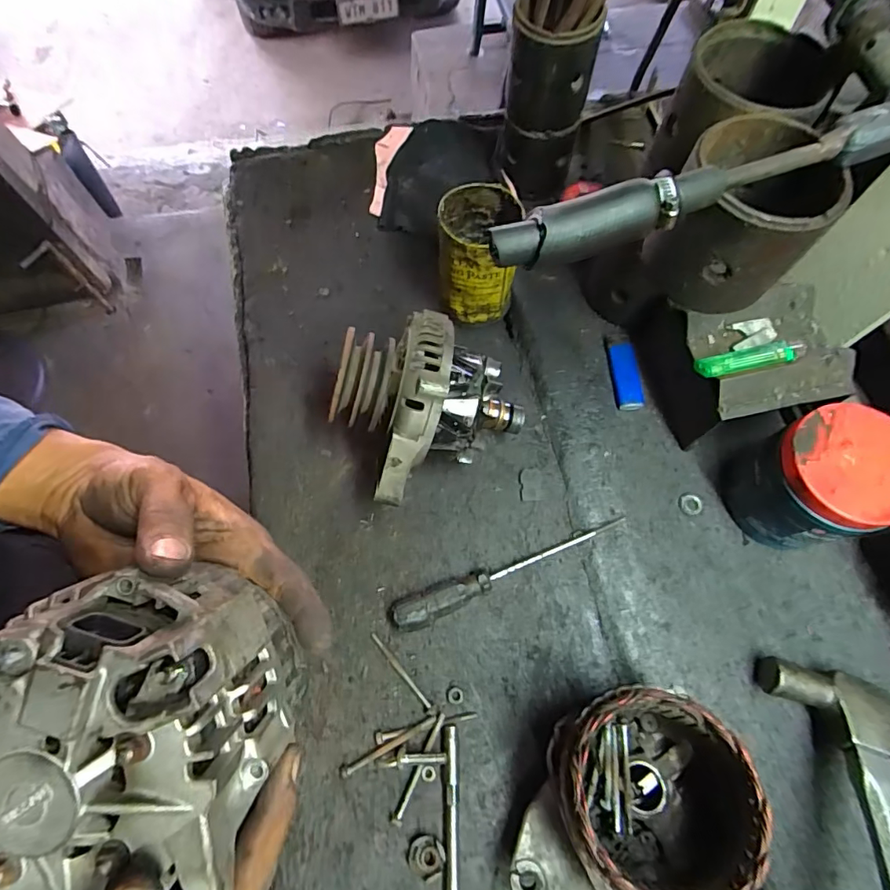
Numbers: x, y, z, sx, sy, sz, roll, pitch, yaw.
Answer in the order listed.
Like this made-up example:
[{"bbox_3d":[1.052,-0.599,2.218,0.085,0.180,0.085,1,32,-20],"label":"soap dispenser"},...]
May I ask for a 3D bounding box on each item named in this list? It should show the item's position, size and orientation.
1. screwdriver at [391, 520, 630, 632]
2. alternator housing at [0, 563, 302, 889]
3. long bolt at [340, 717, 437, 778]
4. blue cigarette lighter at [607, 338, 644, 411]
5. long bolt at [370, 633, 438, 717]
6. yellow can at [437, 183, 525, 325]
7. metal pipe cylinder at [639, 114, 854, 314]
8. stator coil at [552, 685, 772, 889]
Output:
[{"bbox_3d":[0.054,0.103,0.412,0.210,0.023,0.027,-22,72,-9],"label":"screwdriver"},{"bbox_3d":[-0.136,0.131,0.209,0.127,0.082,0.154,-11,93,-1],"label":"alternator housing"},{"bbox_3d":[-0.042,0.227,0.372,0.077,0.007,0.008,-25,71,-9],"label":"long bolt"},{"bbox_3d":[0.174,-0.070,0.480,0.026,0.008,0.077,-3,70,-3],"label":"blue cigarette lighter"},{"bbox_3d":[-0.035,0.181,0.391,0.009,0.008,0.076,-42,75,-14],"label":"long bolt"},{"bbox_3d":[0.031,-0.178,0.479,0.073,0.111,0.075,-3,70,-3],"label":"yellow can"},{"bbox_3d":[0.185,-0.144,0.313,0.086,0.085,0.095,30,72,9],"label":"metal pipe cylinder"},{"bbox_3d":[0.121,0.202,0.294,0.108,0.061,0.105,0,70,-1],"label":"stator coil"}]

